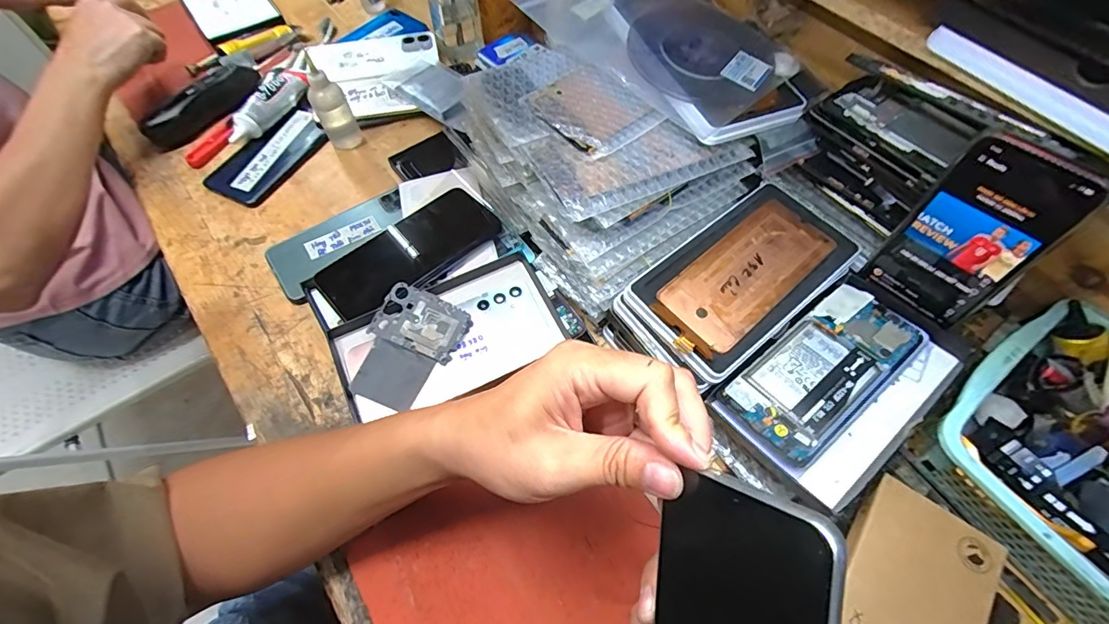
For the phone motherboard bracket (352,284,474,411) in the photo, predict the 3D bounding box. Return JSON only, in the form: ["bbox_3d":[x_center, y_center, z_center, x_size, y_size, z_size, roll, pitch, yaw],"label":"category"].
[{"bbox_3d":[-0.117,0.029,0.373,0.068,0.008,0.092,26,74,2],"label":"phone motherboard bracket"}]

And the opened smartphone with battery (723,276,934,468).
[{"bbox_3d":[0.202,0.042,0.352,0.157,0.013,0.073,-34,66,-17],"label":"opened smartphone with battery"}]

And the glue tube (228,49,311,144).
[{"bbox_3d":[-0.326,-0.252,0.562,0.047,0.033,0.150,18,62,10],"label":"glue tube"}]

